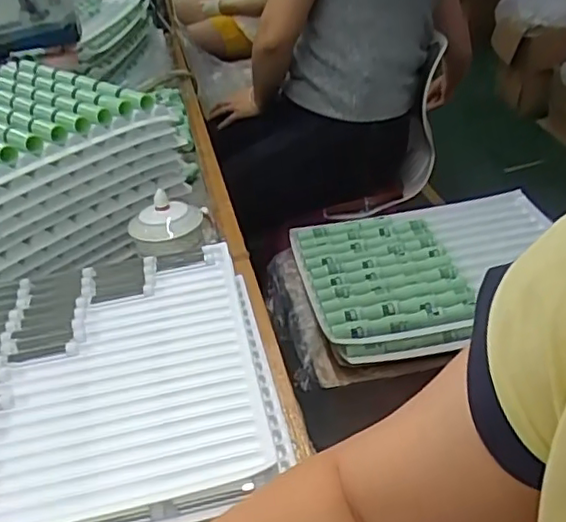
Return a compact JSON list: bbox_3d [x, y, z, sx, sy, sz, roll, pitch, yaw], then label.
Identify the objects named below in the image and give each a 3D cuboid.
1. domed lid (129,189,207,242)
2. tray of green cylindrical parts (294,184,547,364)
[{"bbox_3d":[-0.138,-0.059,0.723,0.084,0.036,0.086,-4,34,3],"label":"domed lid"},{"bbox_3d":[0.259,0.005,1.029,0.443,0.043,0.334,-10,34,-5],"label":"tray of green cylindrical parts"}]

